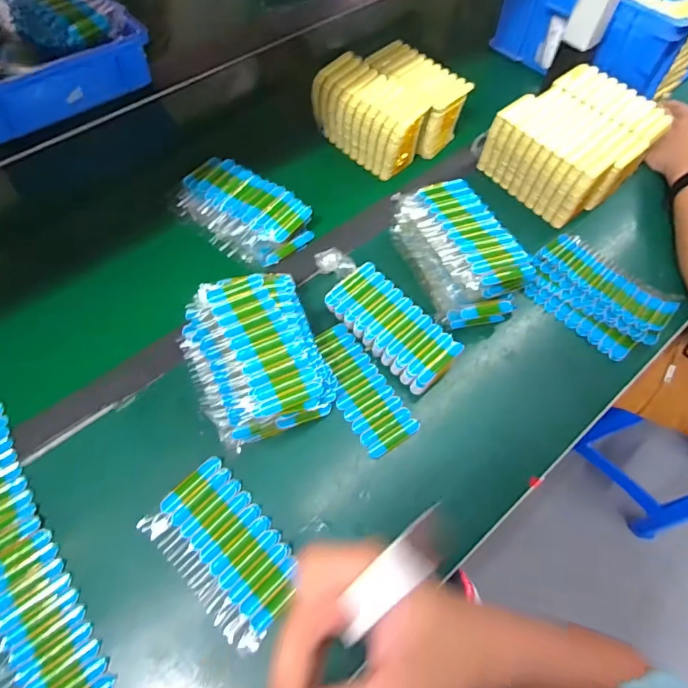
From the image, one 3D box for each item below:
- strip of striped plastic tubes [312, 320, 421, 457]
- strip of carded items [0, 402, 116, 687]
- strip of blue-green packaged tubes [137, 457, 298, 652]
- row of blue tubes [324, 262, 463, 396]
[{"bbox_3d":[0.016,0.047,0.486,0.061,0.007,0.153,-30,67,-14],"label":"strip of striped plastic tubes"},{"bbox_3d":[-0.310,0.194,0.397,0.082,0.014,0.300,-33,68,-15],"label":"strip of carded items"},{"bbox_3d":[-0.110,0.191,0.407,0.150,0.009,0.088,41,70,18],"label":"strip of blue-green packaged tubes"},{"bbox_3d":[0.055,-0.018,0.502,0.071,0.040,0.154,-40,70,-18],"label":"row of blue tubes"}]

